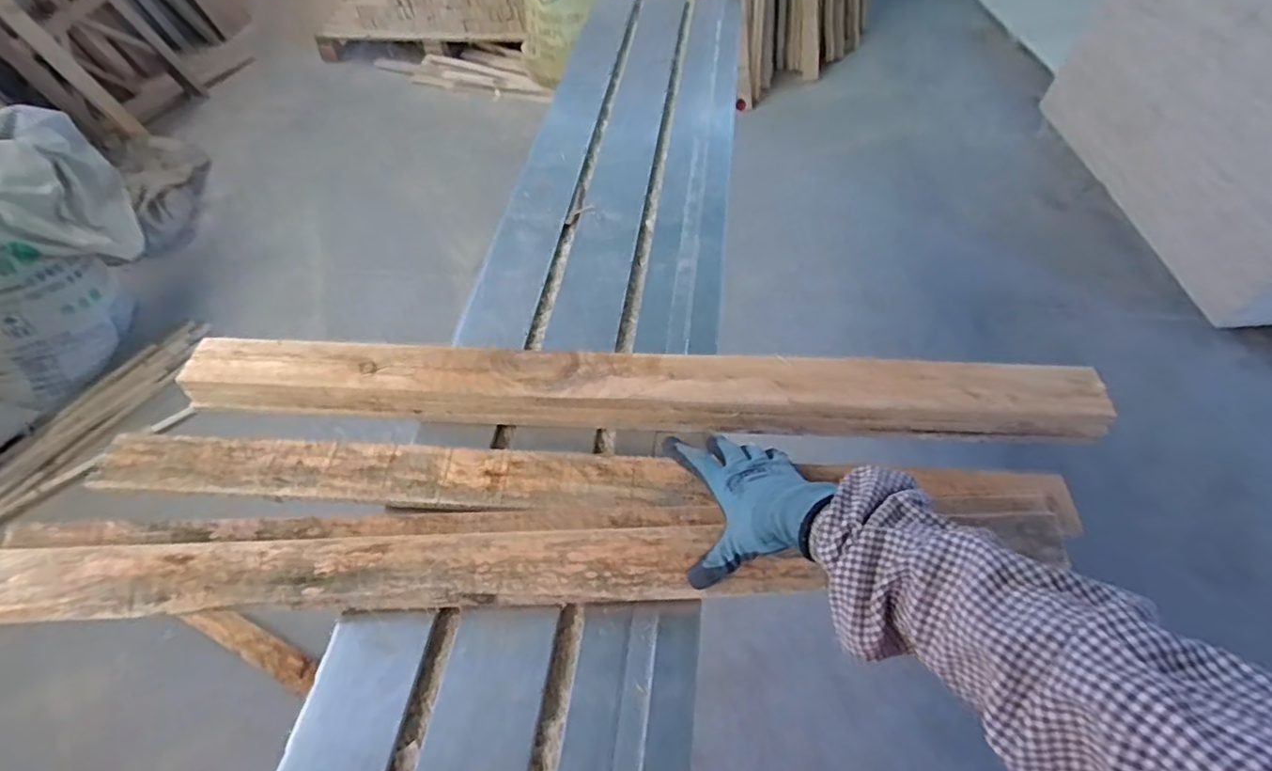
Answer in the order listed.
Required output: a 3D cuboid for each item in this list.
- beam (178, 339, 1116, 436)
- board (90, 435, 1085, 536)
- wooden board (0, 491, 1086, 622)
[{"bbox_3d":[-0.011,-0.003,0.618,0.902,0.029,0.069,2,65,4],"label":"beam"},{"bbox_3d":[-0.062,0.094,0.578,0.918,0.031,0.081,1,53,3],"label":"board"},{"bbox_3d":[-0.085,0.148,0.524,0.948,0.033,0.075,-3,53,0],"label":"wooden board"}]

